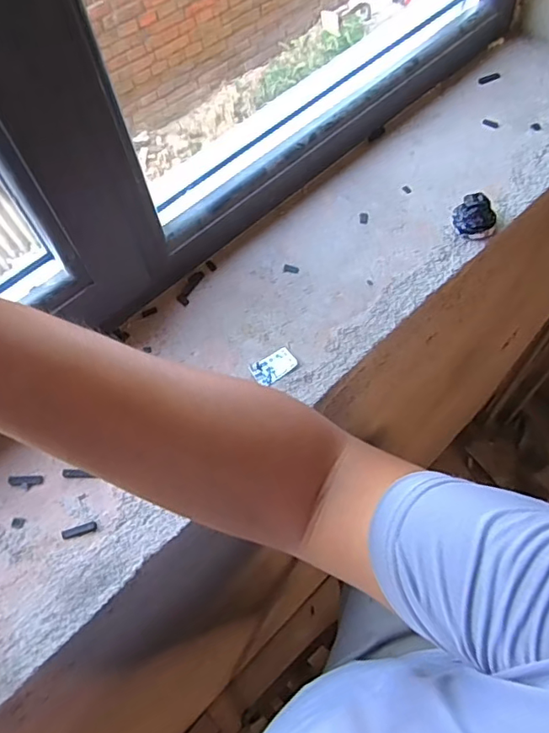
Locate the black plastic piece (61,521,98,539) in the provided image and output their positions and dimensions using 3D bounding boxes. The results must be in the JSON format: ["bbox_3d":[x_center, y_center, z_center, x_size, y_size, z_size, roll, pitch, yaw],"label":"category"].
[{"bbox_3d":[-0.190,0.159,0.516,0.033,0.004,0.009,-17,63,-6],"label":"black plastic piece"}]

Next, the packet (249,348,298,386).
[{"bbox_3d":[0.000,0.000,0.591,0.049,0.004,0.034,-29,65,-11],"label":"packet"}]

